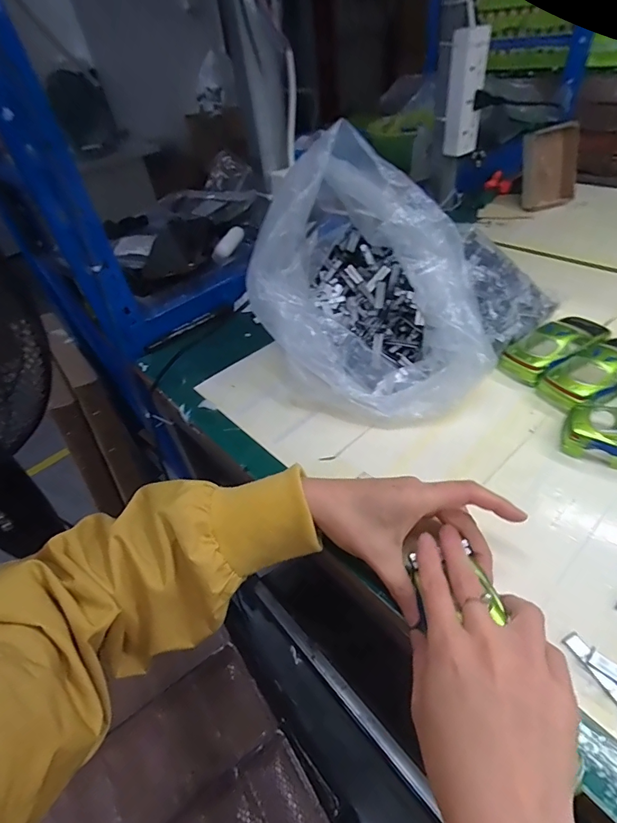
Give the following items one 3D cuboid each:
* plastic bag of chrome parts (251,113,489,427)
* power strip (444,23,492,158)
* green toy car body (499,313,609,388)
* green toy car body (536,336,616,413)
[{"bbox_3d":[0.075,-0.140,0.433,0.216,0.198,0.237,9,46,19],"label":"plastic bag of chrome parts"},{"bbox_3d":[0.241,-0.487,0.654,0.047,0.155,0.037,13,47,23],"label":"power strip"},{"bbox_3d":[0.265,-0.072,0.454,0.127,0.033,0.056,-26,45,-17],"label":"green toy car body"},{"bbox_3d":[0.280,-0.040,0.412,0.118,0.034,0.053,-23,44,-14],"label":"green toy car body"}]

